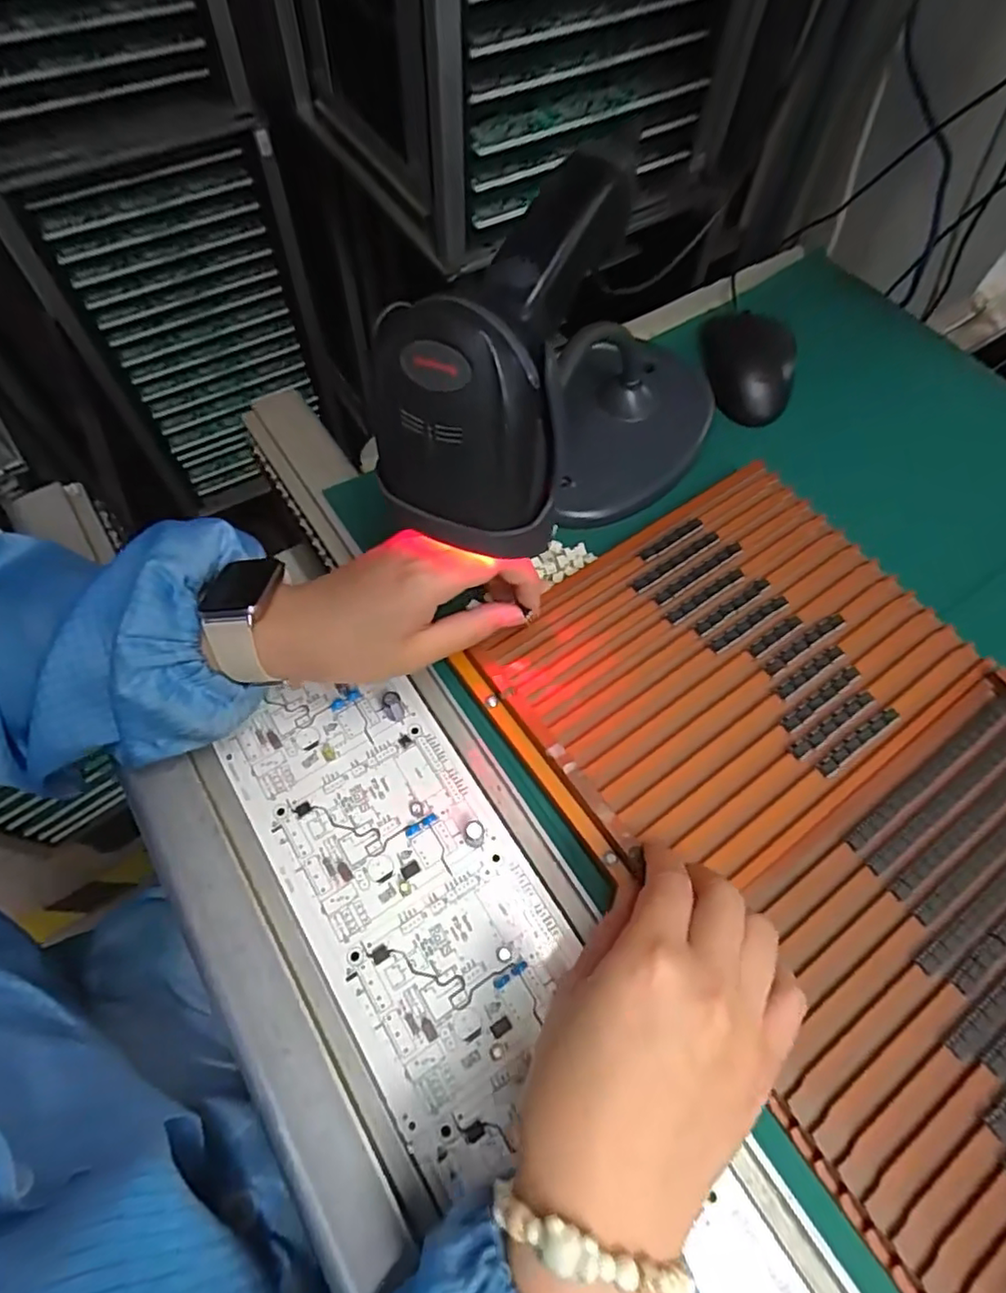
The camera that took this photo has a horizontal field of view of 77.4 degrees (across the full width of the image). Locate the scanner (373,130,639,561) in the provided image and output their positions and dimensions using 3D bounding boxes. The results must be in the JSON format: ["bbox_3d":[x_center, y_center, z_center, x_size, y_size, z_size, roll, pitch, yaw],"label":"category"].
[{"bbox_3d":[0.003,-0.131,0.260,0.079,0.073,0.174,14,62,3],"label":"scanner"}]

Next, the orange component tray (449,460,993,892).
[{"bbox_3d":[0.124,0.008,0.349,0.243,0.015,0.183,-32,70,-17],"label":"orange component tray"}]

